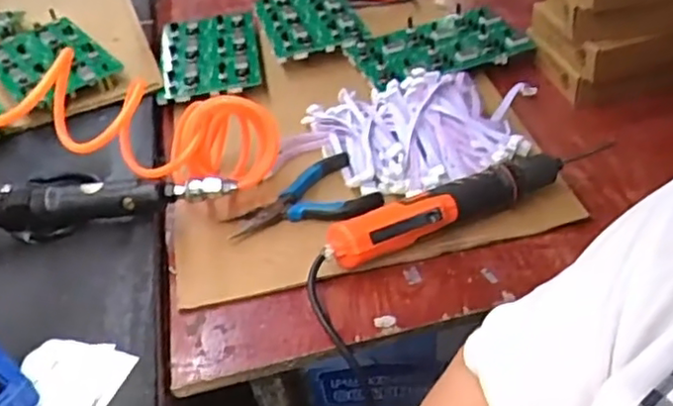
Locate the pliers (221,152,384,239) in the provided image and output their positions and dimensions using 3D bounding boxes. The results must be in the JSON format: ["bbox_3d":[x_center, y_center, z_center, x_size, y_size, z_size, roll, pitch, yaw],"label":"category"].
[{"bbox_3d":[-0.037,-0.008,0.654,0.146,0.010,0.087,-21,43,-15],"label":"pliers"}]

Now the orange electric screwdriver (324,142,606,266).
[{"bbox_3d":[0.132,-0.006,0.613,0.302,0.048,0.033,-23,44,-16],"label":"orange electric screwdriver"}]

